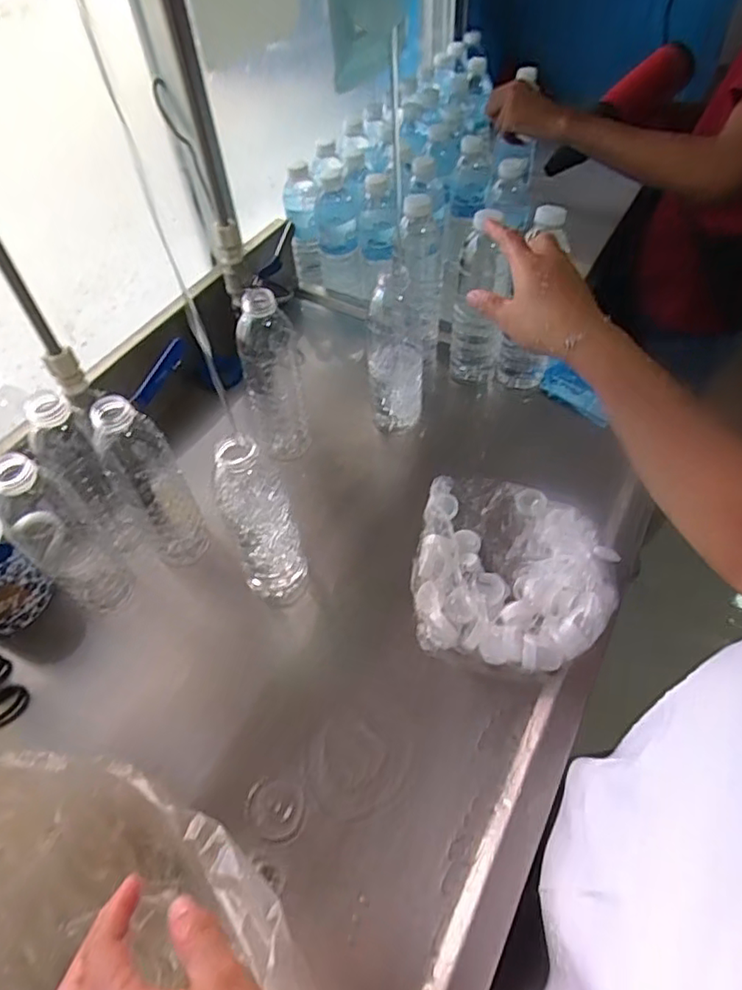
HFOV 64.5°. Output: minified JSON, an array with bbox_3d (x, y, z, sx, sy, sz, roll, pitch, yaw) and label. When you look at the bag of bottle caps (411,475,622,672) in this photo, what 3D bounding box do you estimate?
[{"bbox_3d":[0.142,0.065,0.592,0.190,0.045,0.217,8,53,10],"label":"bag of bottle caps"}]

